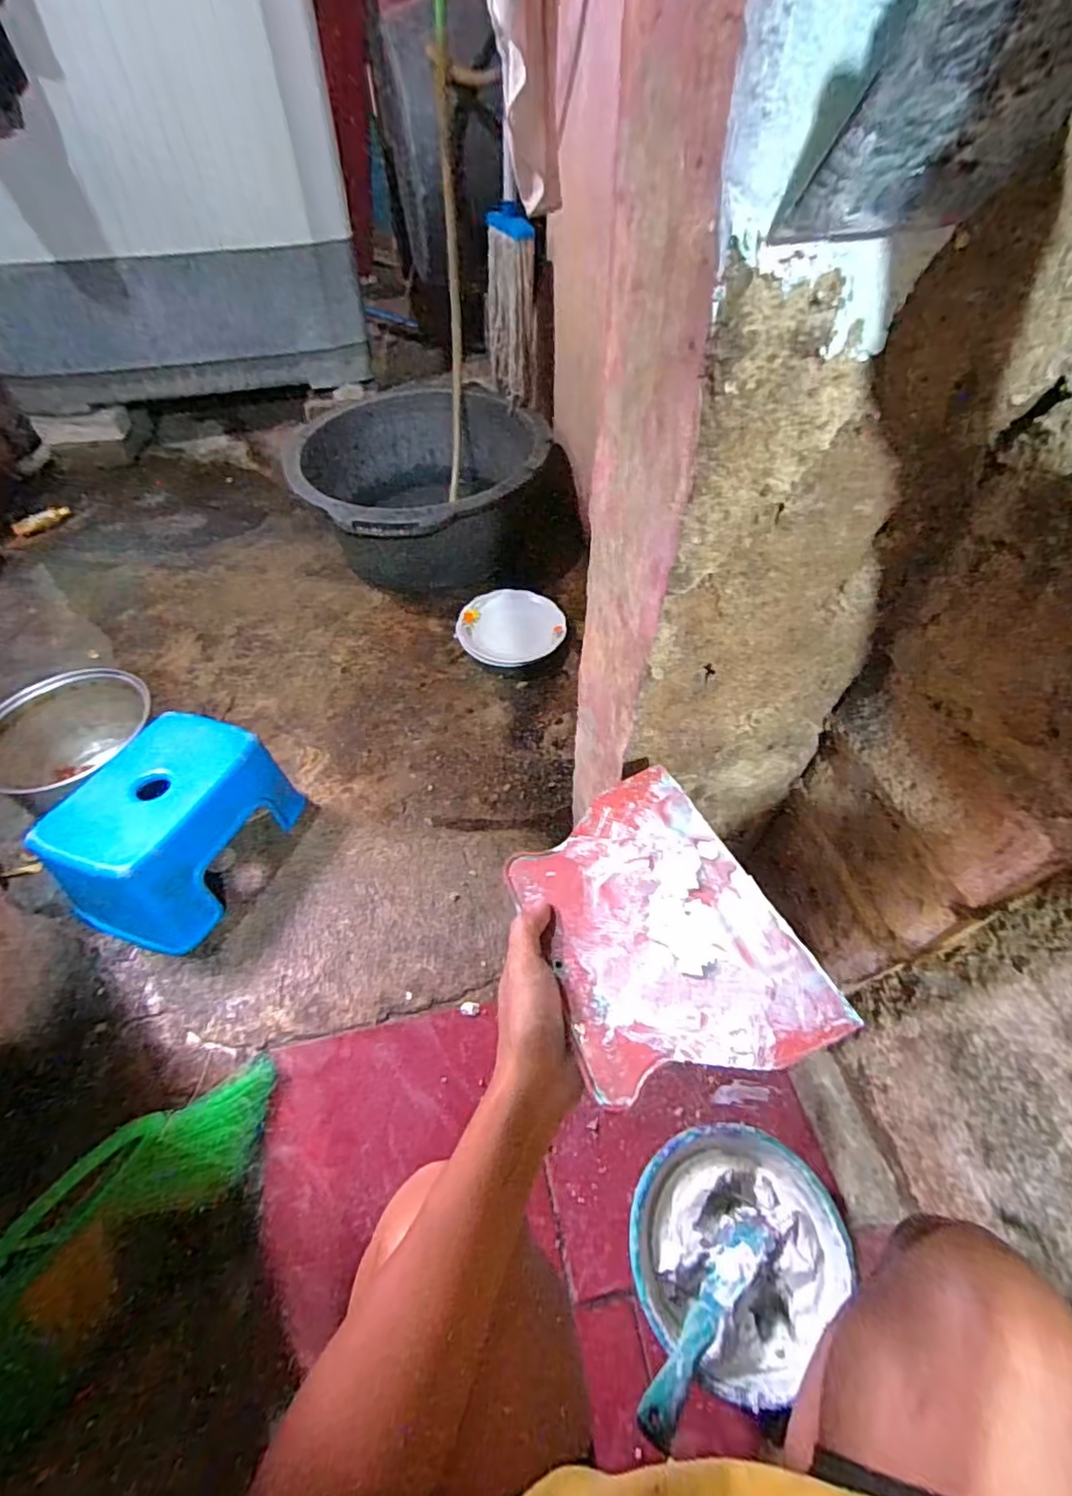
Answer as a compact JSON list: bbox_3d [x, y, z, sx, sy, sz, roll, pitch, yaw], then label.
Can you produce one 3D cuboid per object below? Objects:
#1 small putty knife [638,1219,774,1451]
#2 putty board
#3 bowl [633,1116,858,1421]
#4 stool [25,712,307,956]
[{"bbox_3d":[0.155,0.509,0.541,0.033,0.017,0.193,38,45,26],"label":"small putty knife"},{"bbox_3d":[0.071,0.108,0.382,0.138,0.009,0.205,-26,45,-3],"label":"putty board"},{"bbox_3d":[0.193,0.485,0.591,0.197,0.075,0.194,29,59,21],"label":"bowl"},{"bbox_3d":[-0.495,0.104,0.824,0.193,0.147,0.283,16,55,13],"label":"stool"}]

